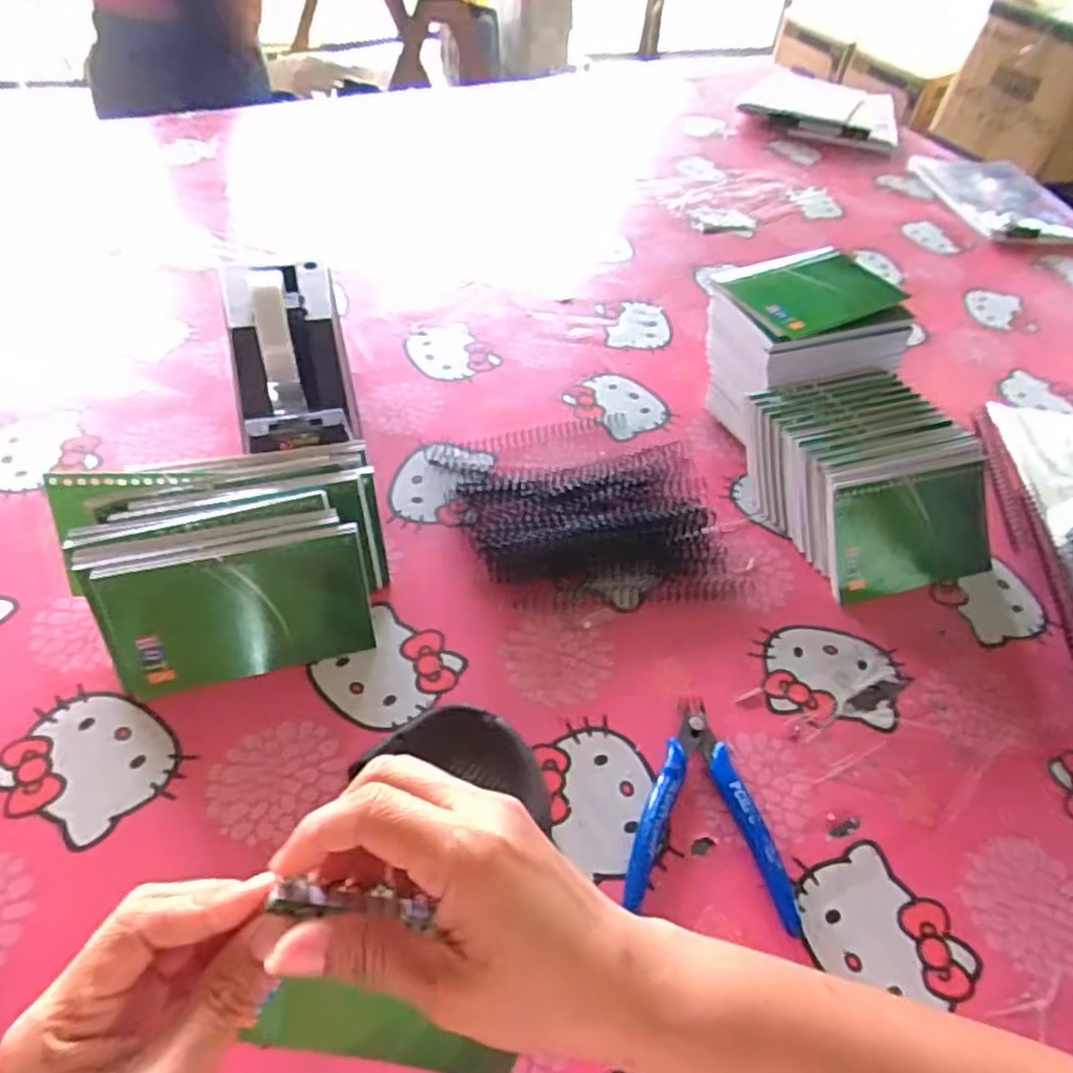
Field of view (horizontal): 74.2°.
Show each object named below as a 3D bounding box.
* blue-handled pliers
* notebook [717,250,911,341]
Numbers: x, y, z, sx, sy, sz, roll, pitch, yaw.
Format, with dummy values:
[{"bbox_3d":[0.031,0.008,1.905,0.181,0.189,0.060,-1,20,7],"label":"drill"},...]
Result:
[{"bbox_3d":[0.092,0.141,0.377,0.083,0.016,0.114,8,49,1],"label":"blue-handled pliers"},{"bbox_3d":[0.210,-0.185,0.538,0.125,0.010,0.083,-19,54,-21],"label":"notebook"}]

